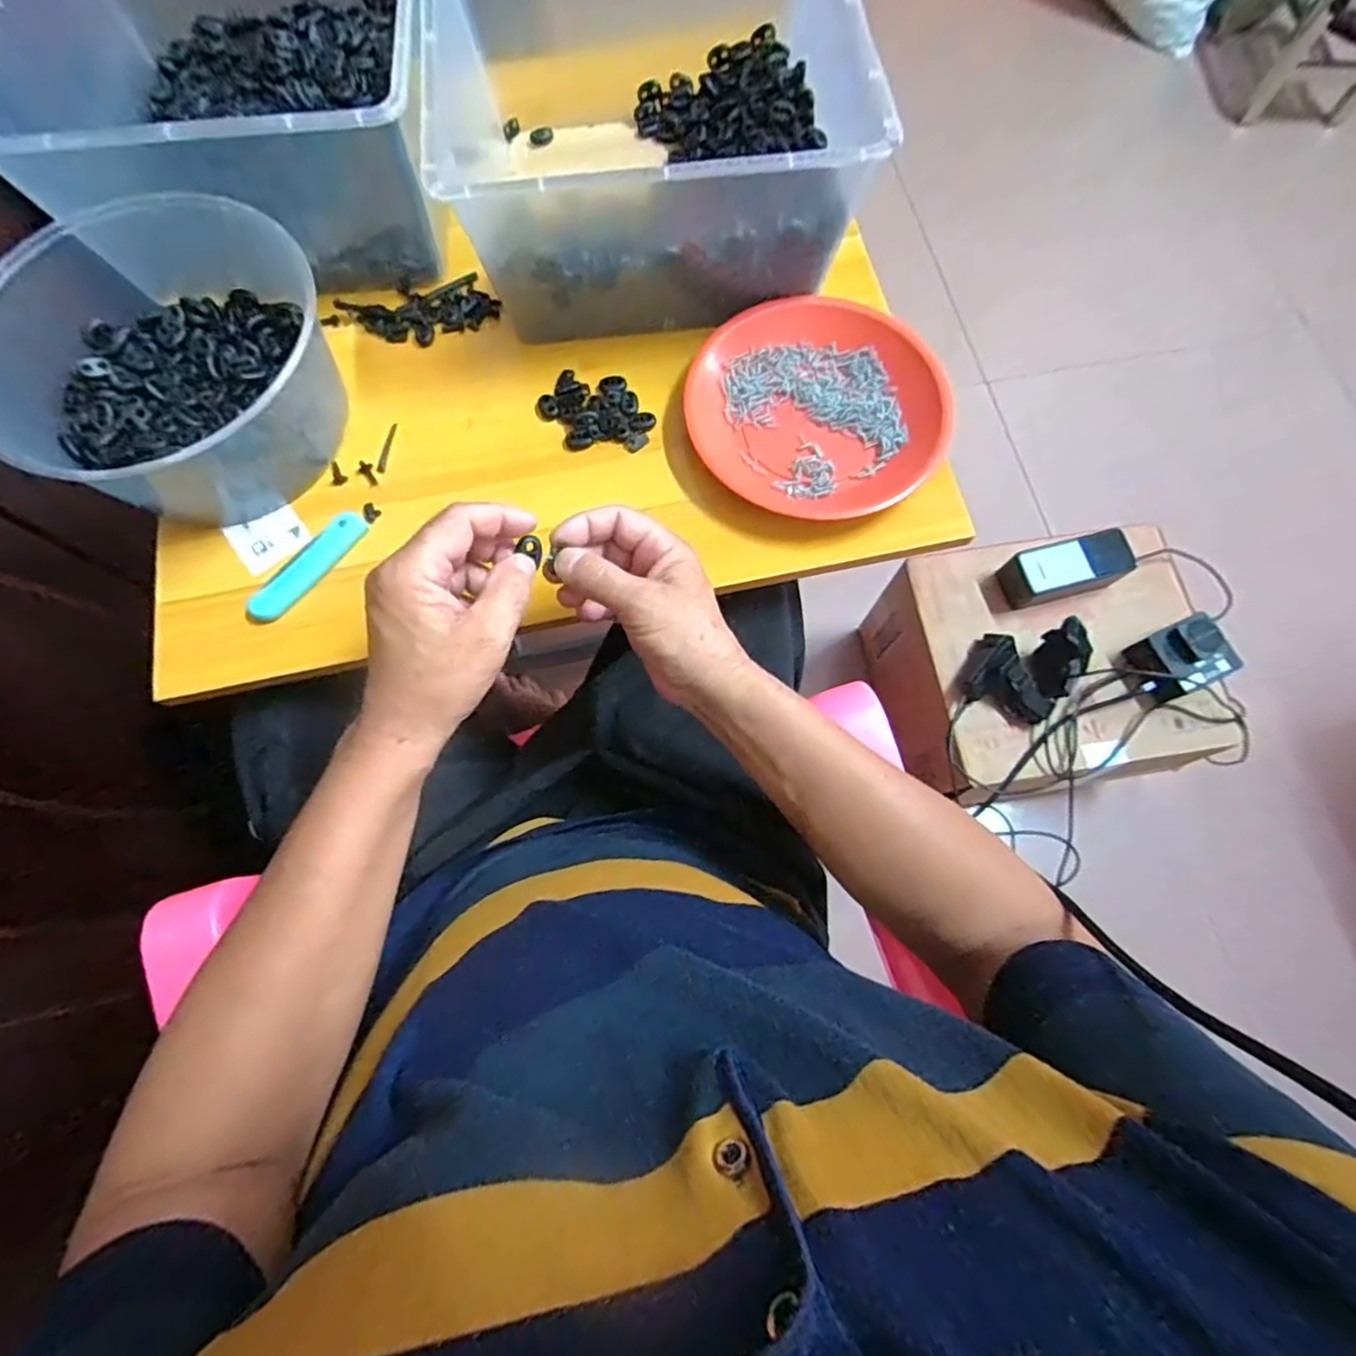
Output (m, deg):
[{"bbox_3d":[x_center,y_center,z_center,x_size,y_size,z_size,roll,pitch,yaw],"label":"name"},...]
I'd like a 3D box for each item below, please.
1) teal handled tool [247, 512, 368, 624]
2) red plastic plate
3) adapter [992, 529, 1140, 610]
[{"bbox_3d":[-0.268,-0.081,0.469,0.023,0.011,0.102,33,76,10],"label":"teal handled tool"},{"bbox_3d":[0.105,-0.211,0.496,0.191,0.027,0.174,3,73,1],"label":"red plastic plate"},{"bbox_3d":[0.443,-0.124,0.732,0.135,0.052,0.057,-14,73,-4],"label":"adapter"}]

